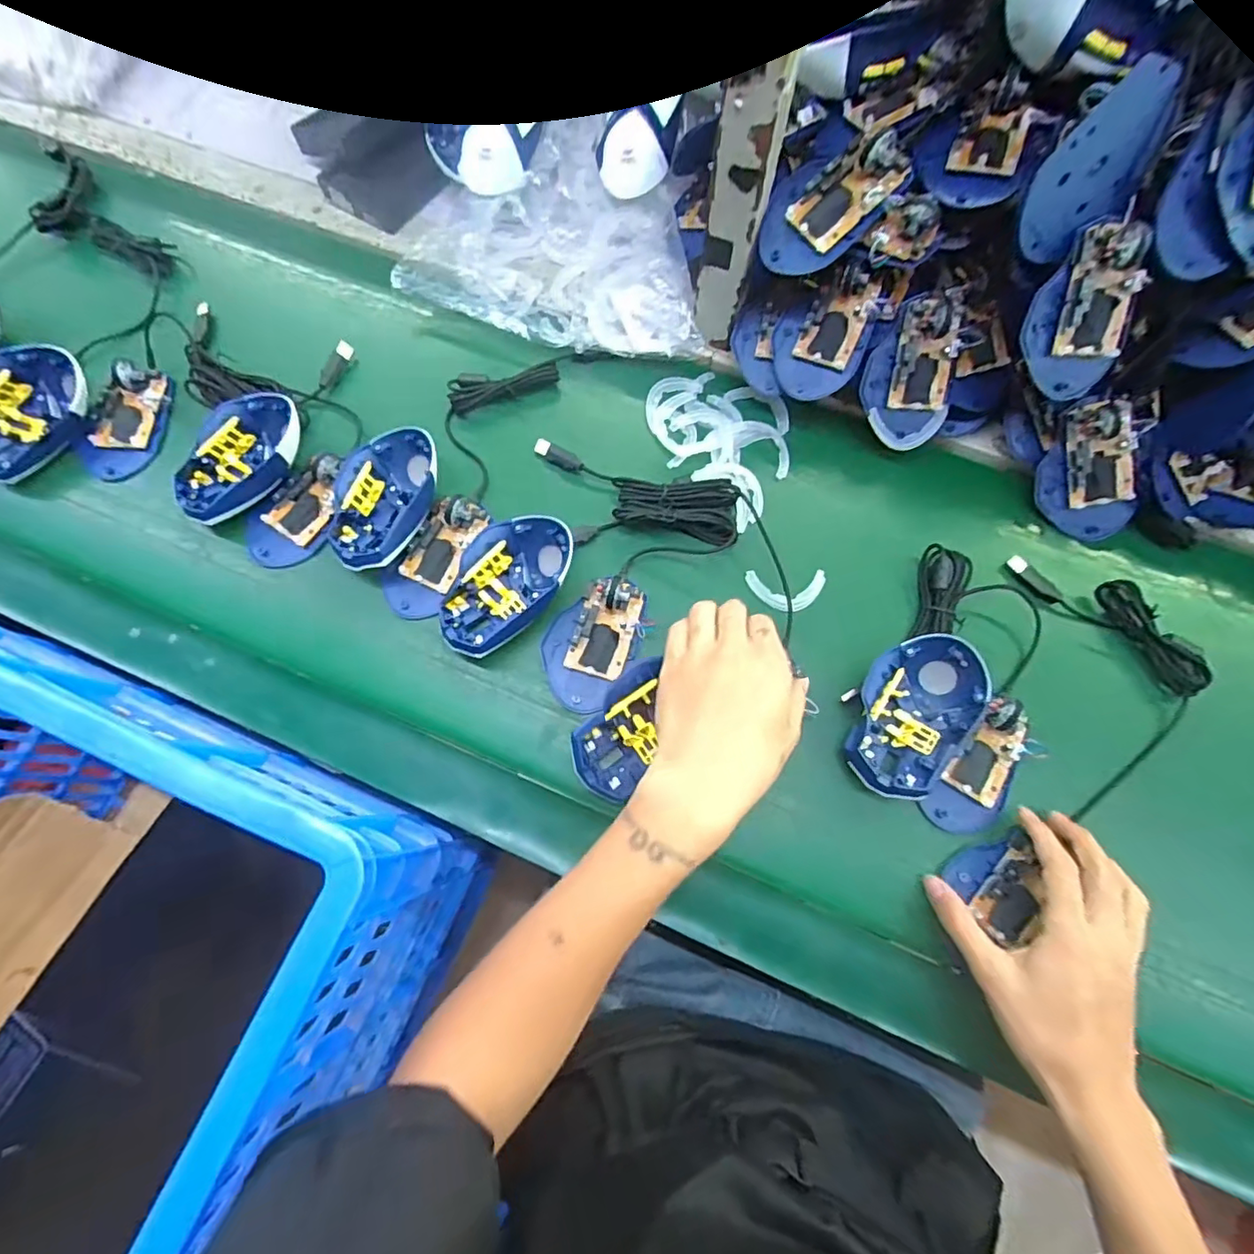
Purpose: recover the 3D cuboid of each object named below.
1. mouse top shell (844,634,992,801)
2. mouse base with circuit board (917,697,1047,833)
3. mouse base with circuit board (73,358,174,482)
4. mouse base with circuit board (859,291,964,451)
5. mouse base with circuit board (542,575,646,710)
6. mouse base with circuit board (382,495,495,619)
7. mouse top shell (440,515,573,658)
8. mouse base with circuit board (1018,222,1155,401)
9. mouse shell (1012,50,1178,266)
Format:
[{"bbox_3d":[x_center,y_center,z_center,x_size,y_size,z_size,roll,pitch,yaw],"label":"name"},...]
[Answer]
[{"bbox_3d":[0.206,0.063,0.429,0.076,0.042,0.124,35,76,9],"label":"mouse top shell"},{"bbox_3d":[0.264,0.107,0.422,0.047,0.030,0.099,38,77,9],"label":"mouse base with circuit board"},{"bbox_3d":[-0.436,-0.180,0.509,0.058,0.024,0.104,18,75,4],"label":"mouse base with circuit board"},{"bbox_3d":[0.229,-0.205,0.472,0.069,0.023,0.111,5,116,8],"label":"mouse base with circuit board"},{"bbox_3d":[-0.026,0.007,0.452,0.067,0.030,0.105,32,76,7],"label":"mouse base with circuit board"},{"bbox_3d":[-0.150,-0.058,0.472,0.064,0.029,0.110,33,77,8],"label":"mouse base with circuit board"},{"bbox_3d":[-0.094,-0.032,0.458,0.078,0.040,0.121,41,77,11],"label":"mouse top shell"},{"bbox_3d":[0.319,-0.219,0.412,0.065,0.109,0.020,1,31,14],"label":"mouse base with circuit board"},{"bbox_3d":[0.305,-0.298,0.379,0.058,0.107,0.014,18,32,-14],"label":"mouse shell"}]

